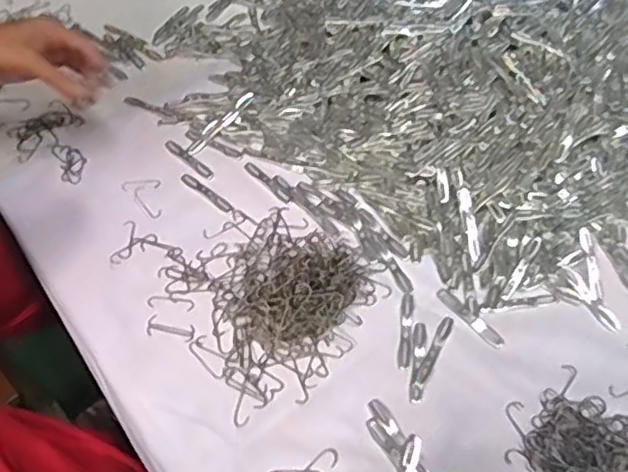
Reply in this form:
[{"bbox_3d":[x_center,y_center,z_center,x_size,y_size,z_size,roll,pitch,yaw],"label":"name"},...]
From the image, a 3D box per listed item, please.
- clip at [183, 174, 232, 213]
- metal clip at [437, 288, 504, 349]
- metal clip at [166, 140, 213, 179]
[{"bbox_3d":[-0.106,-0.043,0.629,0.066,0.004,0.012,33,61,23],"label":"clip"},{"bbox_3d":[0.133,0.069,0.539,0.013,0.004,0.069,-34,60,-22],"label":"metal clip"},{"bbox_3d":[-0.129,-0.079,0.655,0.066,0.007,0.014,37,62,25],"label":"metal clip"}]

